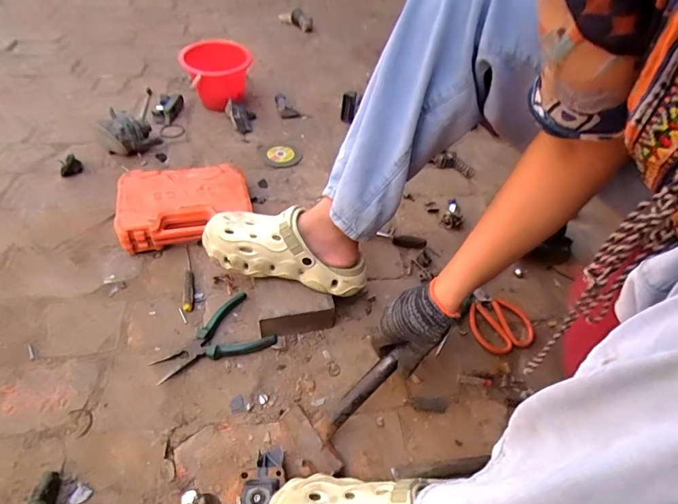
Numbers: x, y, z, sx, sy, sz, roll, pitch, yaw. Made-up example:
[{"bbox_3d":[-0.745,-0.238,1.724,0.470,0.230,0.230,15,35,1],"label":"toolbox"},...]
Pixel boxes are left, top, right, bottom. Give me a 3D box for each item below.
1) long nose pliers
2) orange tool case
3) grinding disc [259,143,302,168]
[{"bbox_3d":[-0.201,0.141,0.638,0.171,0.029,0.103,-25,55,-26],"label":"long nose pliers"},{"bbox_3d":[-0.305,-0.098,0.820,0.247,0.066,0.191,-8,48,-13],"label":"orange tool case"},{"bbox_3d":[-0.145,-0.245,1.012,0.098,0.016,0.095,2,59,-3],"label":"grinding disc"}]

